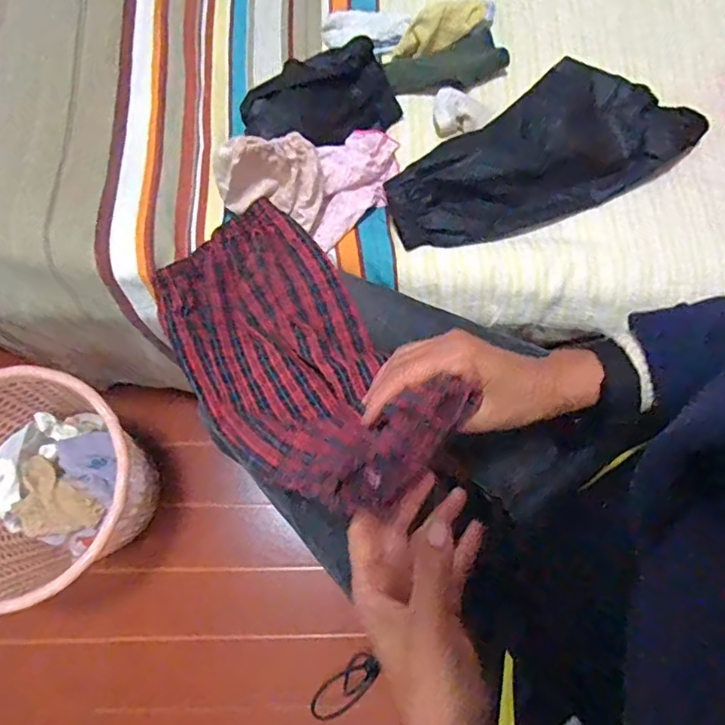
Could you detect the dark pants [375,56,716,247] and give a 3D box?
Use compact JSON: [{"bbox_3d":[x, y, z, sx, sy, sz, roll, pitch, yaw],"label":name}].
[{"bbox_3d":[0.192,-0.222,0.571,0.354,0.044,0.137,-25,77,-9],"label":"dark pants"}]

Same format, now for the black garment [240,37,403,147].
[{"bbox_3d":[-0.052,-0.286,0.577,0.169,0.065,0.122,-33,78,-10],"label":"black garment"}]

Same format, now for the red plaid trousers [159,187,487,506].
[{"bbox_3d":[-0.058,-0.010,0.436,0.154,0.079,0.331,-36,45,-11],"label":"red plaid trousers"}]

